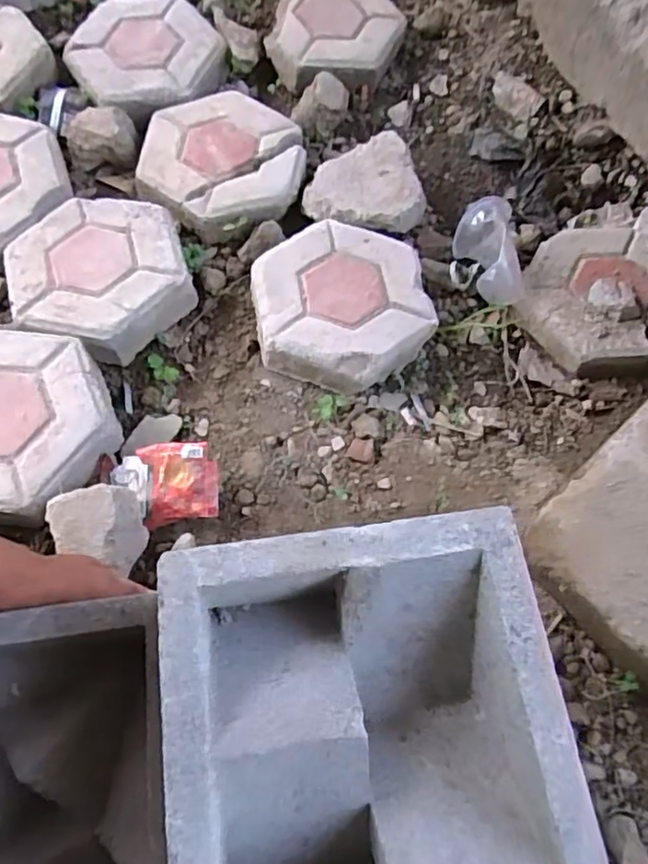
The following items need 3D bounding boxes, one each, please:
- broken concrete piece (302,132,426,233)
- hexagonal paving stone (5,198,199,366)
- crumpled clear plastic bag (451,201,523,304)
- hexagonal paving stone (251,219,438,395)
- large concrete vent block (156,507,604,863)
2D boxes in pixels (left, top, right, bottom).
[{"bbox_3d":[0.043,-0.313,0.802,0.148,0.060,0.146,-12,67,-10],"label":"broken concrete piece"},{"bbox_3d":[-0.266,-0.182,0.738,0.200,0.057,0.216,-16,68,-12],"label":"hexagonal paving stone"},{"bbox_3d":[0.204,-0.215,0.766,0.073,0.079,0.116,-2,65,-3],"label":"crumpled clear plastic bag"},{"bbox_3d":[0.020,-0.150,0.738,0.204,0.060,0.214,-9,66,-9],"label":"hexagonal paving stone"},{"bbox_3d":[0.022,0.156,0.327,0.194,0.084,0.196,-5,66,-7],"label":"large concrete vent block"}]

